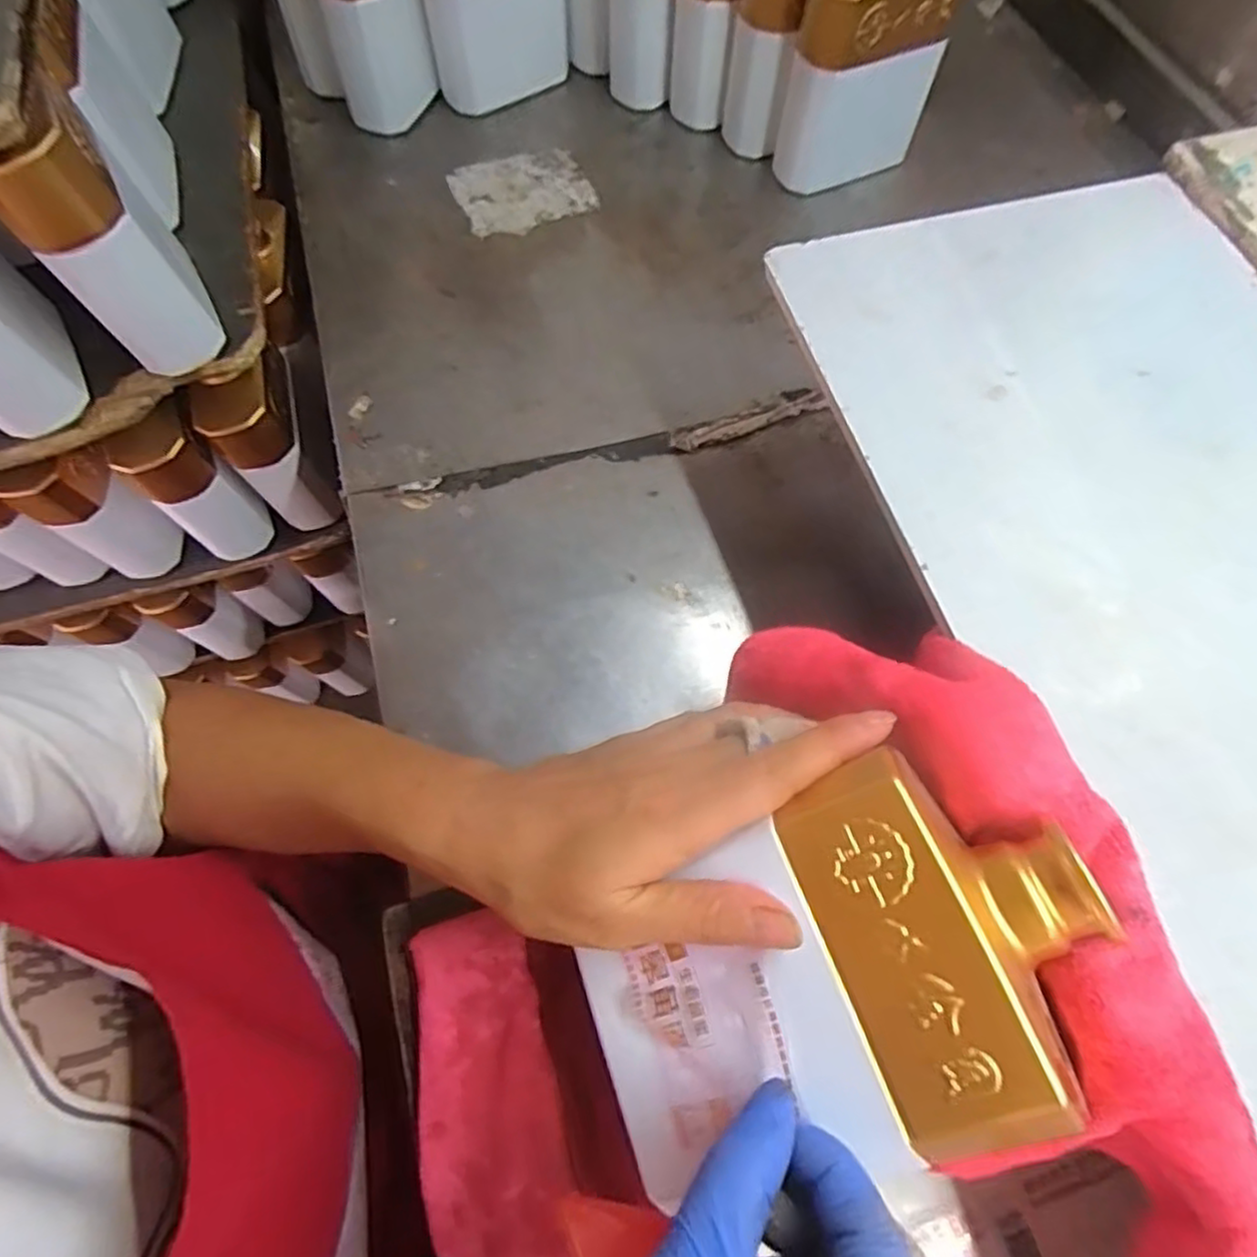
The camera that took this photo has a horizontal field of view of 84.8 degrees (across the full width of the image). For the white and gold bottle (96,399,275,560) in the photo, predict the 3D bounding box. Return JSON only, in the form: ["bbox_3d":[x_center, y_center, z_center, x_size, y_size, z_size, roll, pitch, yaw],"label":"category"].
[{"bbox_3d":[-0.331,-0.107,0.530,0.051,0.130,0.061,40,75,16],"label":"white and gold bottle"}]

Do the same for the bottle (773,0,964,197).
[{"bbox_3d":[0.170,-0.401,0.489,0.099,0.180,0.044,-16,67,-8],"label":"bottle"}]

